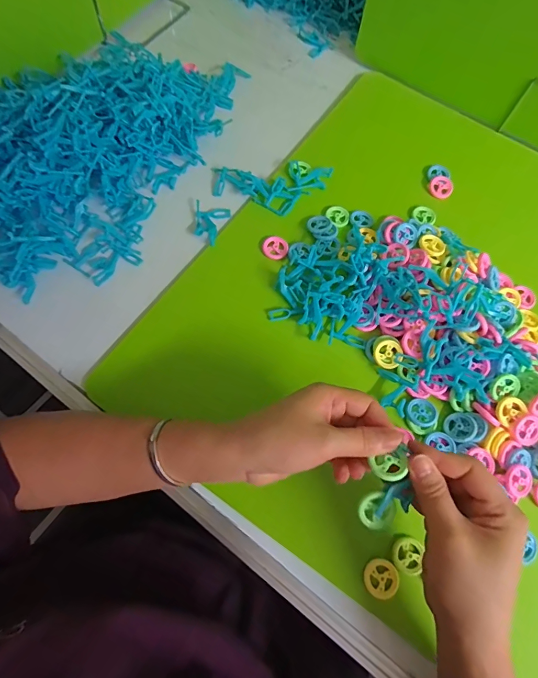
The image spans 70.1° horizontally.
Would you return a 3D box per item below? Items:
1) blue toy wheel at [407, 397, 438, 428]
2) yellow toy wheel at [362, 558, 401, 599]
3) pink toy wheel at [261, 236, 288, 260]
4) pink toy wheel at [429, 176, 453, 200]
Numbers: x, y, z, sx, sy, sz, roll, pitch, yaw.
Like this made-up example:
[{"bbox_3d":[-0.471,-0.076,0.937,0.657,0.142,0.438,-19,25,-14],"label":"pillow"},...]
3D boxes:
[{"bbox_3d":[0.154,0.073,0.387,0.028,0.004,0.029,2,67,-4],"label":"blue toy wheel"},{"bbox_3d":[0.098,0.209,0.333,0.030,0.004,0.030,2,67,-4],"label":"yellow toy wheel"},{"bbox_3d":[0.008,-0.108,0.453,0.029,0.004,0.031,2,67,-4],"label":"pink toy wheel"},{"bbox_3d":[0.222,-0.196,0.494,0.030,0.006,0.030,32,89,-4],"label":"pink toy wheel"}]

